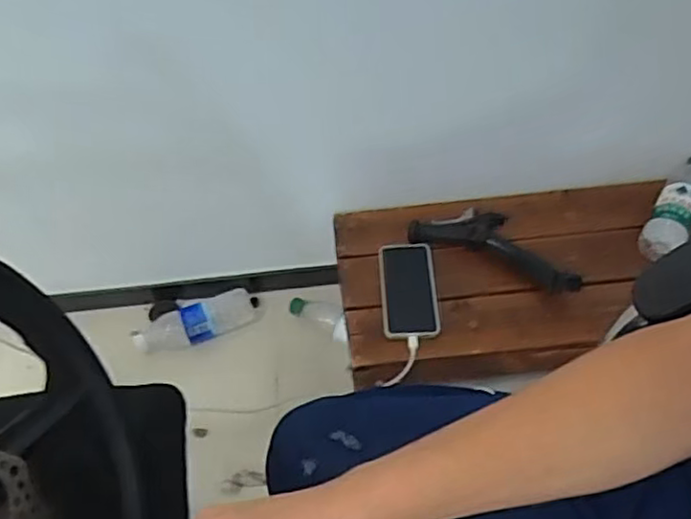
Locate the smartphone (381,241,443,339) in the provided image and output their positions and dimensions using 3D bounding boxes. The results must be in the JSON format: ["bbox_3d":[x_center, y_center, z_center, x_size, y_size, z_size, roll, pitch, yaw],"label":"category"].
[{"bbox_3d":[0.096,0.045,1.004,0.082,0.016,0.172,-2,50,1],"label":"smartphone"}]

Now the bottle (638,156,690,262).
[{"bbox_3d":[0.535,-0.097,1.059,0.063,0.056,0.225,26,56,22],"label":"bottle"}]

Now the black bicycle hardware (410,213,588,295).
[{"bbox_3d":[0.238,-0.029,1.038,0.268,0.030,0.107,19,53,19],"label":"black bicycle hardware"}]

